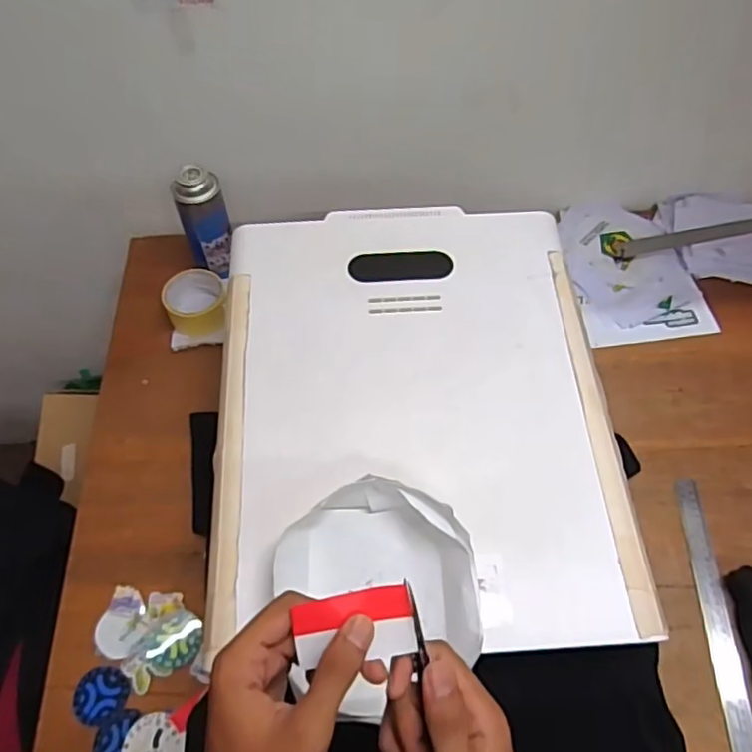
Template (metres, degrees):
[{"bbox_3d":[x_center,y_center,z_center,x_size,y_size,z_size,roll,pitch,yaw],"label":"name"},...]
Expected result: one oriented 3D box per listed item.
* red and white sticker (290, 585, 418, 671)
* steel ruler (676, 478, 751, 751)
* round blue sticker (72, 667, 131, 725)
[{"bbox_3d":[-0.012,0.143,0.352,0.066,0.004,0.038,-6,79,-2],"label":"red and white sticker"},{"bbox_3d":[0.379,0.270,0.688,0.030,0.008,0.316,-1,60,6],"label":"steel ruler"},{"bbox_3d":[-0.285,0.333,0.647,0.054,0.004,0.052,1,59,-1],"label":"round blue sticker"}]

